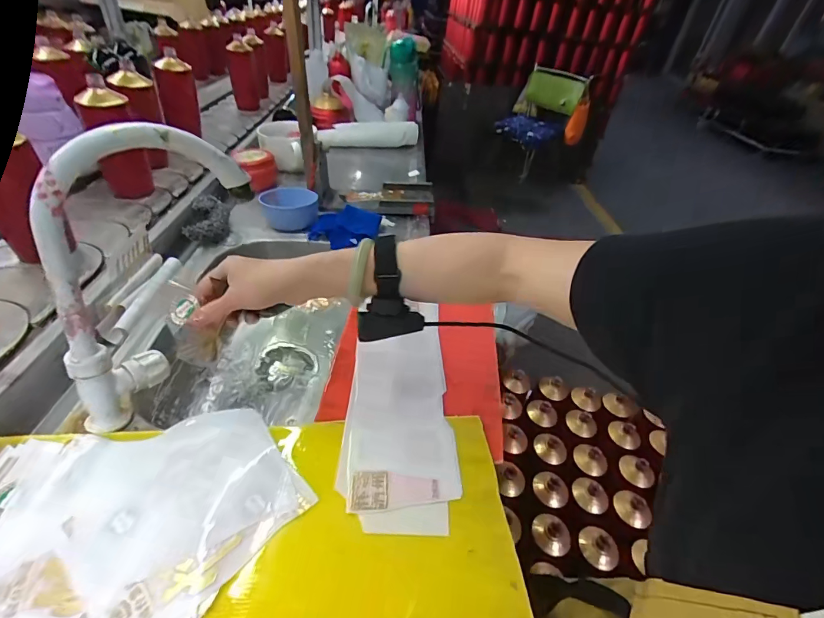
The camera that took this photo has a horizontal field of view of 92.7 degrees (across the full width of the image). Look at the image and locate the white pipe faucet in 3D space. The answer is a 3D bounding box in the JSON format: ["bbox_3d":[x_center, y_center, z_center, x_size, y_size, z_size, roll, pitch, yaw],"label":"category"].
[{"bbox_3d":[-0.261,-0.034,0.395,0.044,0.265,0.215,31,45,24],"label":"white pipe faucet"}]

